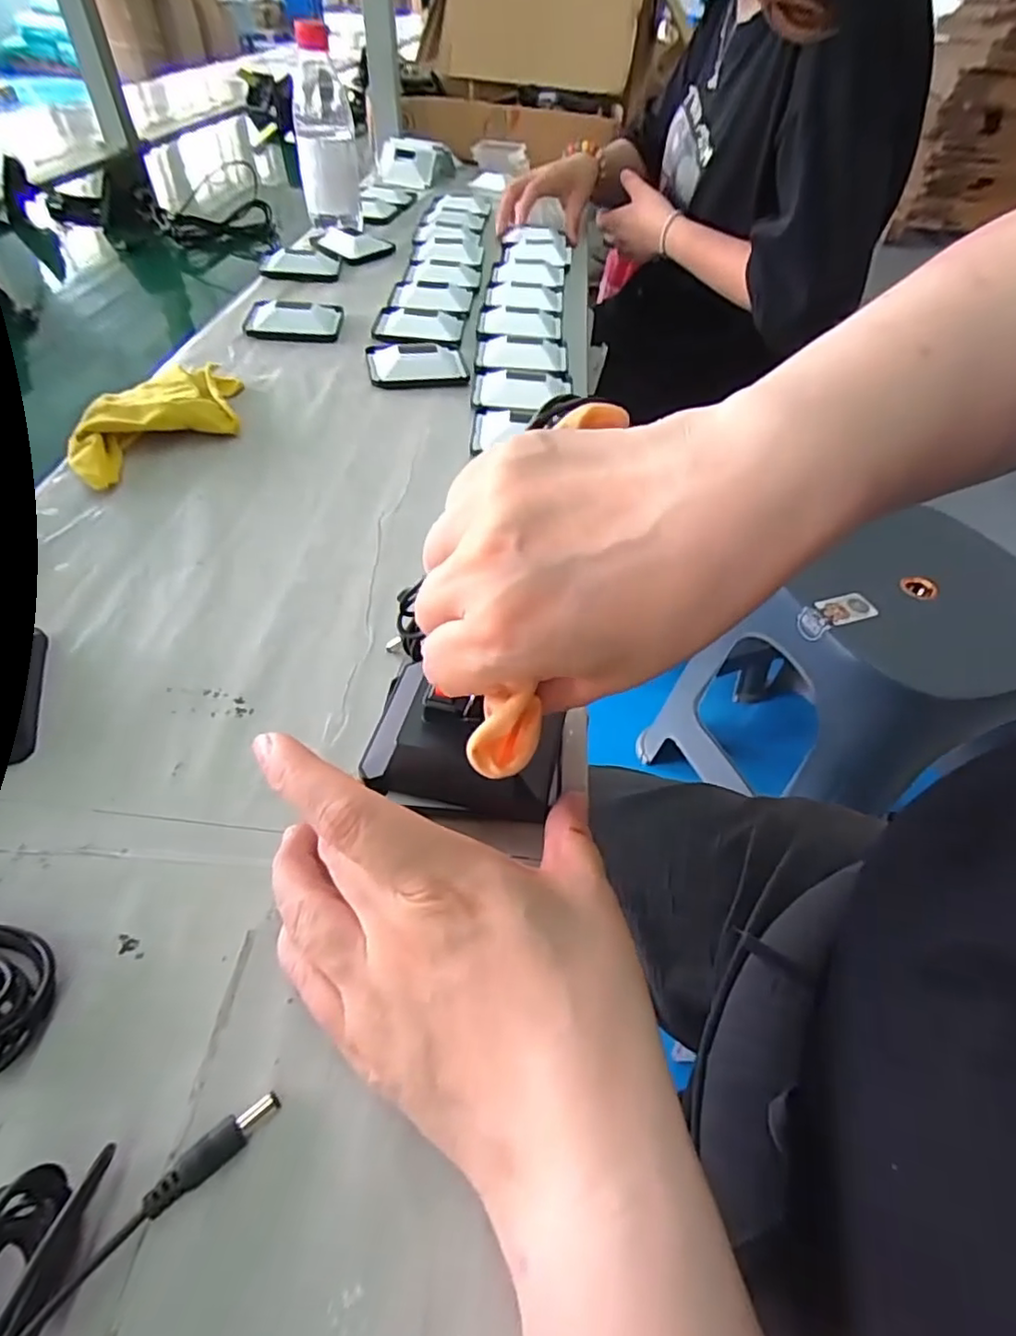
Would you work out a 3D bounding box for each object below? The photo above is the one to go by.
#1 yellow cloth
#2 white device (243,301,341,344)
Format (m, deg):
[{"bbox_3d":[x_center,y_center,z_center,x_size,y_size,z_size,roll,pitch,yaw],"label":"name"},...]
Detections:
[{"bbox_3d":[-0.236,-0.171,0.416,0.079,0.031,0.141,30,54,22],"label":"yellow cloth"},{"bbox_3d":[-0.192,-0.312,0.548,0.079,0.026,0.069,-5,49,-7],"label":"white device"}]

